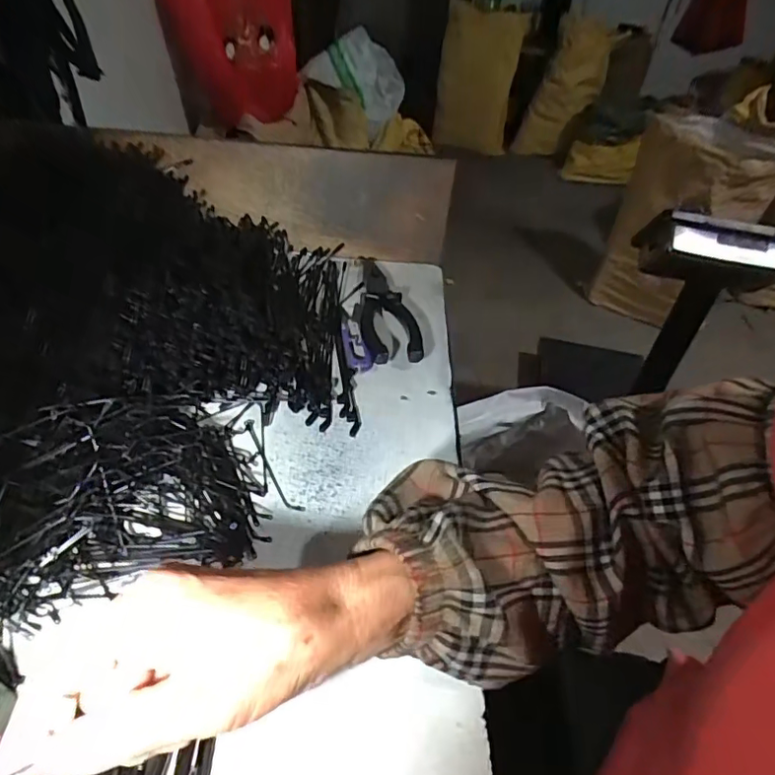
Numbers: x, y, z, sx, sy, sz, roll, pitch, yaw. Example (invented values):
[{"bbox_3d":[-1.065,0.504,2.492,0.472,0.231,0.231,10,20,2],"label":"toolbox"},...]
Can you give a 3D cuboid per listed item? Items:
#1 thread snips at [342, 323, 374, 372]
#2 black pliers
[{"bbox_3d":[-0.028,-0.037,0.469,0.018,0.010,0.068,-5,43,-14],"label":"thread snips"},{"bbox_3d":[-0.005,-0.085,0.519,0.048,0.019,0.198,-1,43,-10],"label":"black pliers"}]

